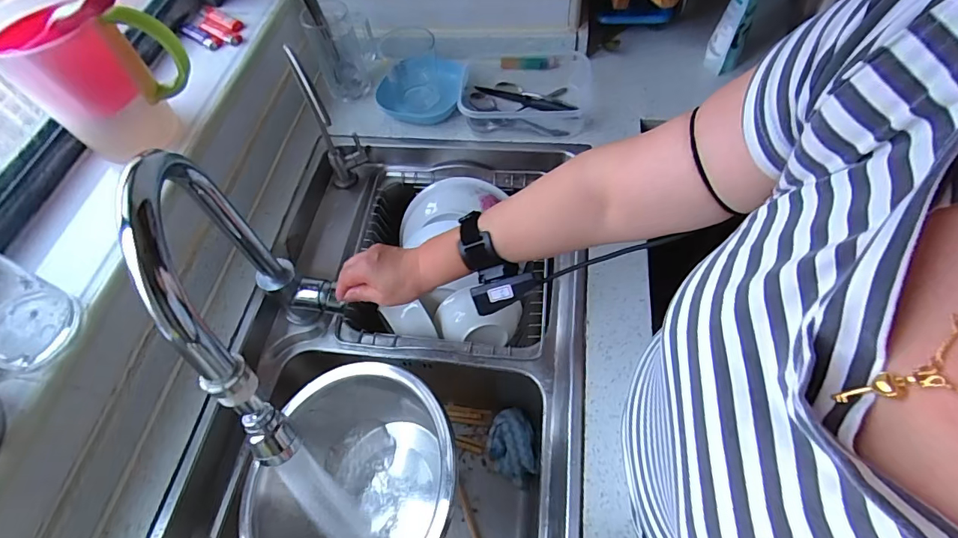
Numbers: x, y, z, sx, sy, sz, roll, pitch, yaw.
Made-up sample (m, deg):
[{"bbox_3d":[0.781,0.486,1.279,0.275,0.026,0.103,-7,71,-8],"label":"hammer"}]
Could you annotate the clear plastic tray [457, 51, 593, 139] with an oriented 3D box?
[{"bbox_3d":[0.074,-0.289,0.737,0.205,0.043,0.169,3,59,6],"label":"clear plastic tray"}]

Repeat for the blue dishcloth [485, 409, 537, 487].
[{"bbox_3d":[0.048,0.266,0.686,0.069,0.040,0.102,-5,59,1],"label":"blue dishcloth"}]

